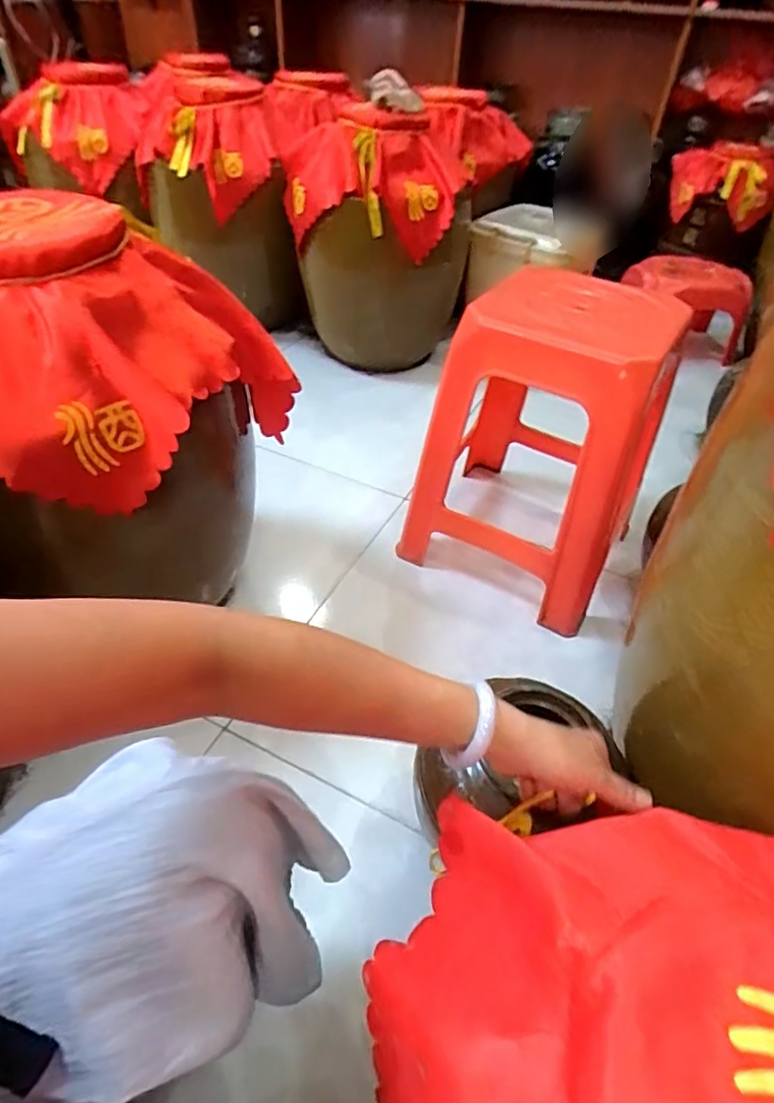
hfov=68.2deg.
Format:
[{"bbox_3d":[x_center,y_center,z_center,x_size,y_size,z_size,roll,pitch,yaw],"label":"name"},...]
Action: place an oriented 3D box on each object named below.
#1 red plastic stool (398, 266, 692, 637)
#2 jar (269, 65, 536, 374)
[{"bbox_3d":[0.277,-0.191,0.969,0.339,0.482,0.380,26,49,20],"label":"red plastic stool"},{"bbox_3d":[-0.014,-0.802,1.485,0.564,0.565,0.470,2,45,-3],"label":"jar"}]

